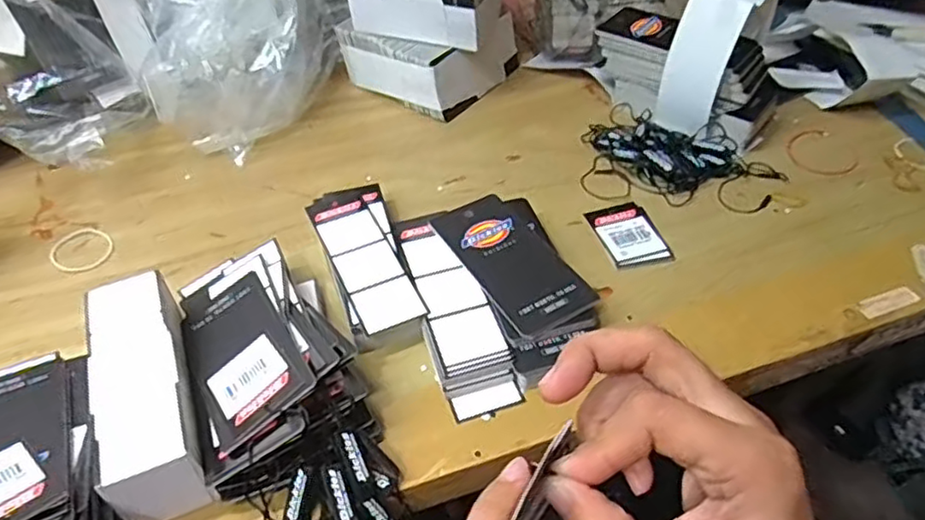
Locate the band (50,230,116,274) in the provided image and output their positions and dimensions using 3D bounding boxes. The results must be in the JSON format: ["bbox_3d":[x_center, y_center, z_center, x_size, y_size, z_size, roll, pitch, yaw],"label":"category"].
[{"bbox_3d":[-0.252,-0.007,0.432,0.038,0.004,0.045,-31,52,-23],"label":"band"}]

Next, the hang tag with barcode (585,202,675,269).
[{"bbox_3d":[0.107,-0.016,0.418,0.038,0.004,0.056,-13,48,-9],"label":"hang tag with barcode"}]

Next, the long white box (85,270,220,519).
[{"bbox_3d":[-0.155,0.068,0.323,0.043,0.048,0.130,-19,49,-13],"label":"long white box"}]

